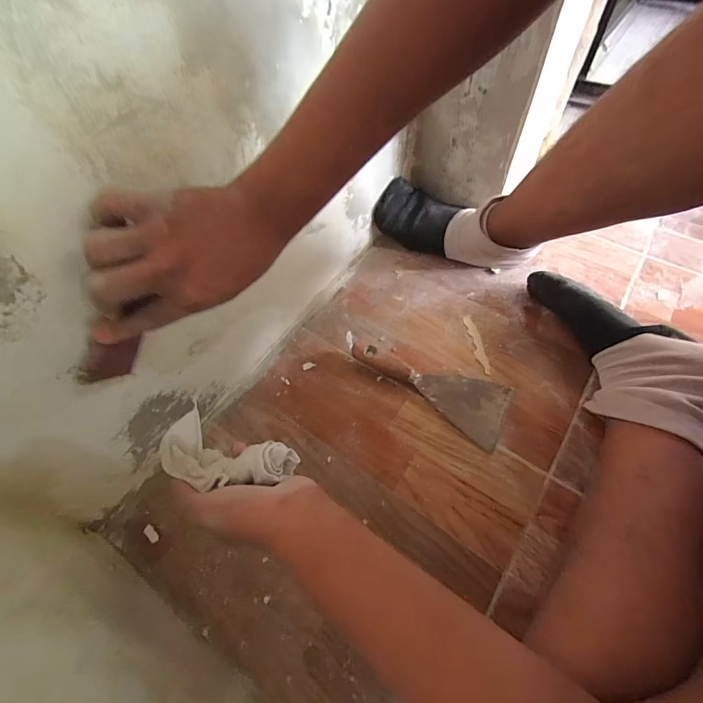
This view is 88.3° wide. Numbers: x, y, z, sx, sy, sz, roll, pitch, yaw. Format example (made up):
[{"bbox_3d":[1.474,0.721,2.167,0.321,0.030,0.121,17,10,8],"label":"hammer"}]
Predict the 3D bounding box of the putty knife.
[{"bbox_3d":[0.094,0.034,0.449,0.199,0.025,0.078,24,63,16],"label":"putty knife"}]

